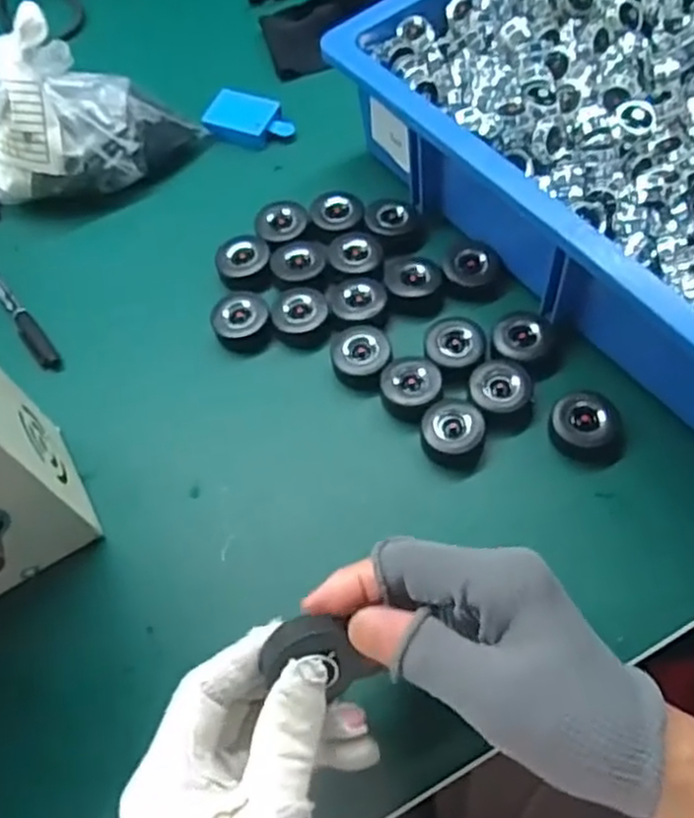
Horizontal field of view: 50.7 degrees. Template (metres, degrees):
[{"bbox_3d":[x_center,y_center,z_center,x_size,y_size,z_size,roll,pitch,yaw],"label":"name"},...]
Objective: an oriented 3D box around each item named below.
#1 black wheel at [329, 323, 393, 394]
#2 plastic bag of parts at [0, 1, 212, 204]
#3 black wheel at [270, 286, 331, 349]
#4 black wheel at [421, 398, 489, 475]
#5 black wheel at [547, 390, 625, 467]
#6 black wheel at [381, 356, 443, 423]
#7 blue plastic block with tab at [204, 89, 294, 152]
[{"bbox_3d":[0.010,-0.031,0.457,0.037,0.017,0.042,-10,64,0],"label":"black wheel"},{"bbox_3d":[-0.205,-0.211,0.528,0.176,0.101,0.094,-24,64,-7],"label":"plastic bag of parts"},{"bbox_3d":[-0.030,-0.060,0.479,0.036,0.020,0.041,-9,64,0],"label":"black wheel"},{"bbox_3d":[0.064,0.015,0.431,0.038,0.020,0.037,-2,64,4],"label":"black wheel"},{"bbox_3d":[0.140,0.012,0.426,0.043,0.021,0.039,14,66,11],"label":"black wheel"},{"bbox_3d":[0.039,-0.012,0.445,0.035,0.017,0.035,-2,64,4],"label":"black wheel"},{"bbox_3d":[-0.075,-0.225,0.571,0.068,0.017,0.039,12,66,10],"label":"blue plastic block with tab"}]

